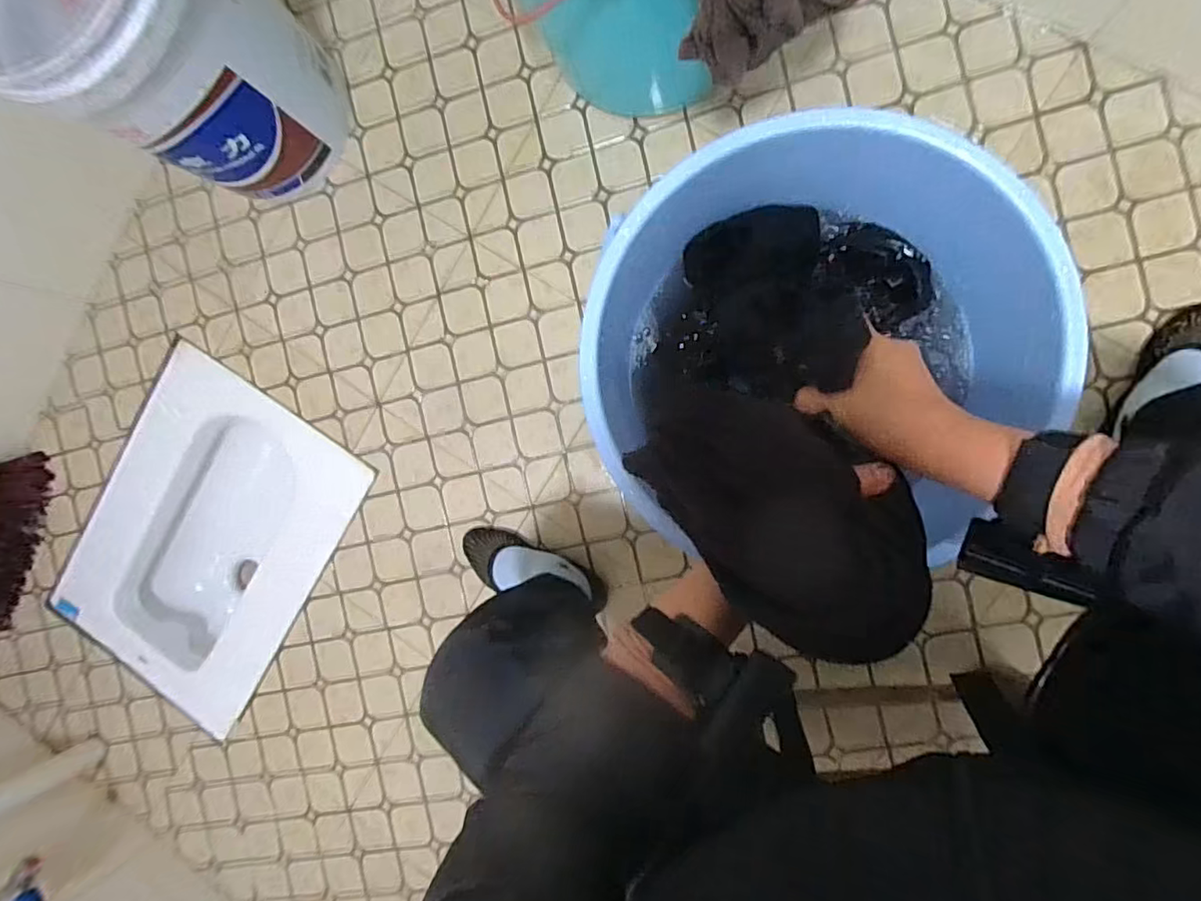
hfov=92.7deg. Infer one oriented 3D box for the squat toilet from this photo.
[{"bbox_3d":[-0.680,0.148,1.070,0.434,0.226,0.546,33,97,8],"label":"squat toilet"}]

